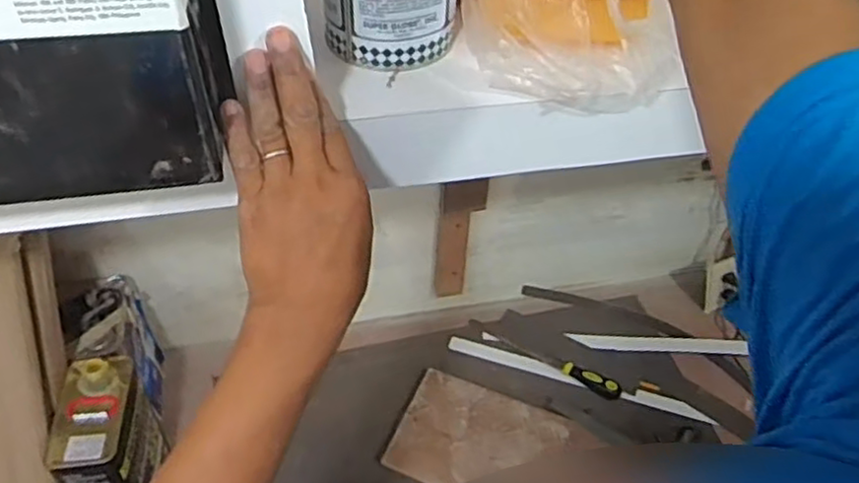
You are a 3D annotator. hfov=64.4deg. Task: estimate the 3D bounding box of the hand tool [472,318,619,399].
[{"bbox_3d":[0.207,0.213,1.258,0.297,0.034,0.039,26,51,19],"label":"hand tool"}]

